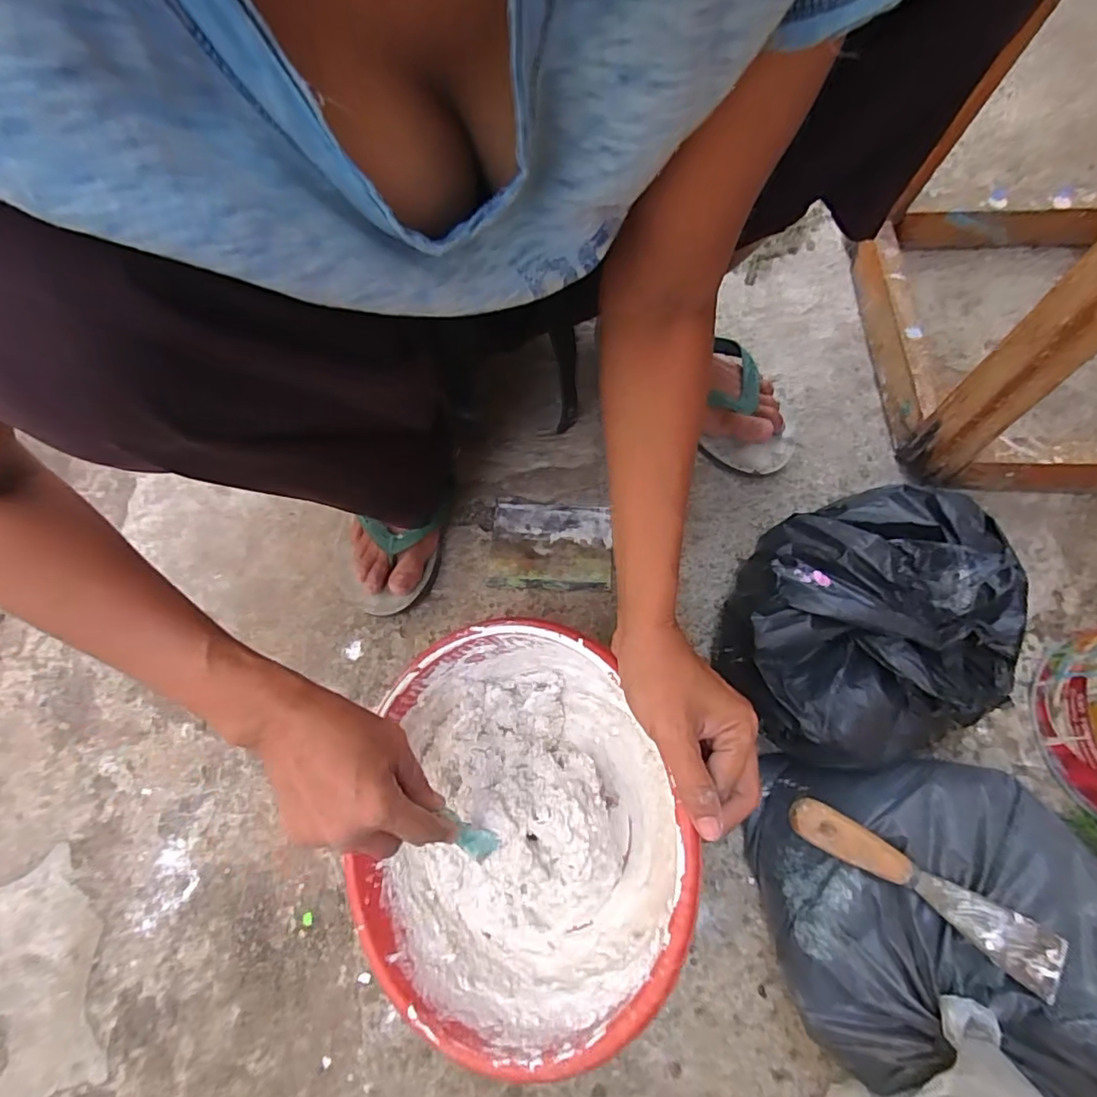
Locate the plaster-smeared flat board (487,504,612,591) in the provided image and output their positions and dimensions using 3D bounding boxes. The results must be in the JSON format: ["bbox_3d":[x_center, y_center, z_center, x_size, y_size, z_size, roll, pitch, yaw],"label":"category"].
[{"bbox_3d":[0.002,-0.004,0.556,0.115,0.006,0.086,2,69,4],"label":"plaster-smeared flat board"}]

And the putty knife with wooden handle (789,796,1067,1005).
[{"bbox_3d":[0.242,0.218,0.370,0.171,0.018,0.034,30,73,15],"label":"putty knife with wooden handle"}]

